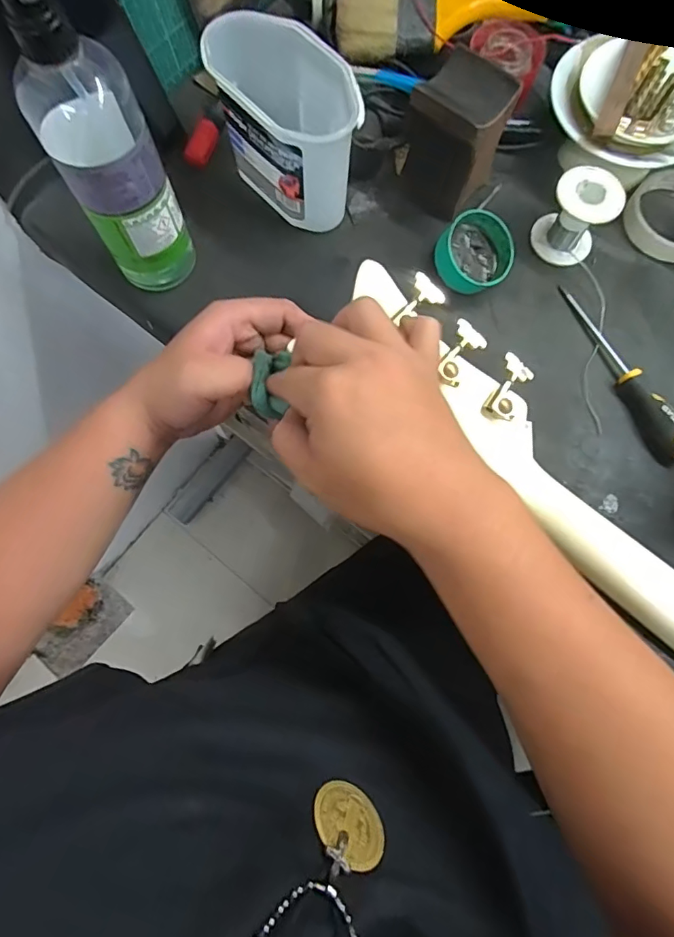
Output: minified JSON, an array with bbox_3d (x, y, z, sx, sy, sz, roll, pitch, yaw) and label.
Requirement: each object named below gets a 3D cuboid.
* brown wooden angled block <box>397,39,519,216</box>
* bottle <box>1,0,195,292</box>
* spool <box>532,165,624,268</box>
[{"bbox_3d":[0.095,-0.277,0.414,0.078,0.093,0.064,38,78,10],"label":"brown wooden angled block"},{"bbox_3d":[-0.158,-0.214,0.327,0.064,0.231,0.068,-33,77,-8],"label":"bottle"},{"bbox_3d":[0.203,-0.214,0.416,0.052,0.052,0.049,33,77,9],"label":"spool"}]

